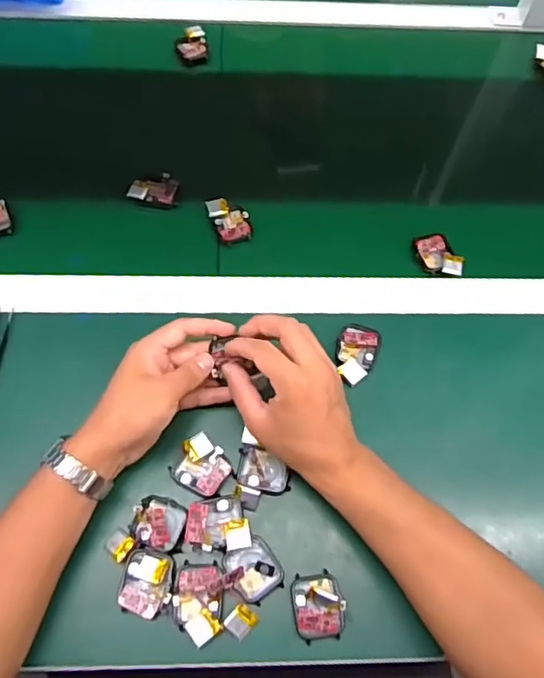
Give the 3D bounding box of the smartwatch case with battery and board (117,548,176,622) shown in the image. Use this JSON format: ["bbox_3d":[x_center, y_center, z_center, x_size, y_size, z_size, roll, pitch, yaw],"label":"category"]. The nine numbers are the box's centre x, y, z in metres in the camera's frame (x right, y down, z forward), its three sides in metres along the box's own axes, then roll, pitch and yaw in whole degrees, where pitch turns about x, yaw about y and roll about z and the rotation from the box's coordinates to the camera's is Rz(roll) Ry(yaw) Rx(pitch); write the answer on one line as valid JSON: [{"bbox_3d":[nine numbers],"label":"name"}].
[{"bbox_3d":[-0.098,0.189,0.430,0.040,0.007,0.047,5,64,0],"label":"smartwatch case with battery and board"}]

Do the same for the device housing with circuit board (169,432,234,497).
[{"bbox_3d":[-0.059,0.107,0.468,0.046,0.012,0.042,38,69,14],"label":"device housing with circuit board"}]

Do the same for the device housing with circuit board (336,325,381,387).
[{"bbox_3d":[0.079,0.014,0.521,0.038,0.010,0.061,20,65,7],"label":"device housing with circuit board"}]

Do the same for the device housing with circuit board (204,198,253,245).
[{"bbox_3d":[-0.044,-0.126,0.585,0.039,0.013,0.052,-16,66,-10],"label":"device housing with circuit board"}]

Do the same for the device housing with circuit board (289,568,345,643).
[{"bbox_3d":[0.036,0.205,0.425,0.039,0.014,0.047,-7,65,-6],"label":"device housing with circuit board"}]

